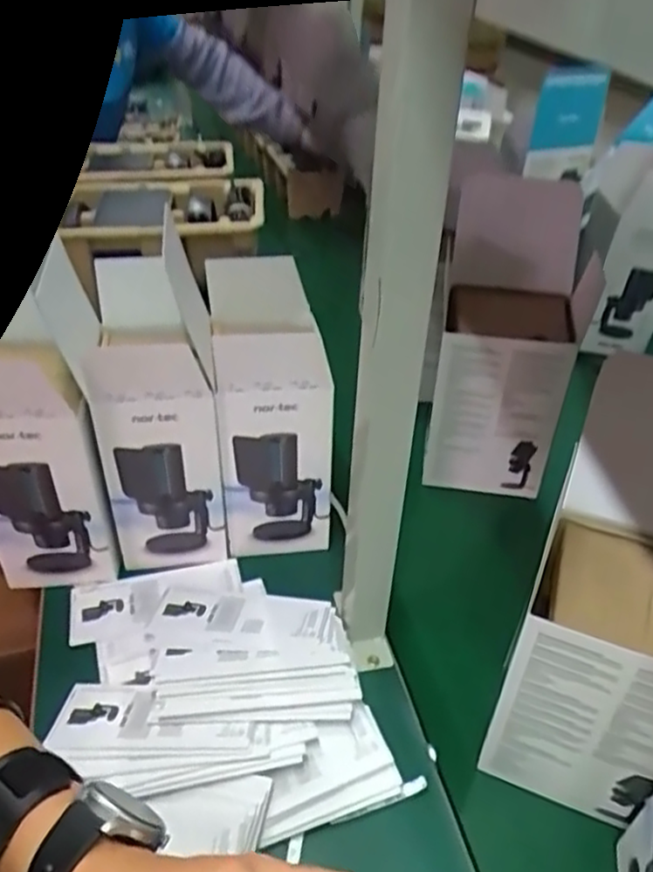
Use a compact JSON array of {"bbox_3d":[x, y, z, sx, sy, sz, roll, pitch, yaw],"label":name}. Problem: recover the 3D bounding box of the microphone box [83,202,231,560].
[{"bbox_3d":[-0.174,-0.019,0.731,0.117,0.293,0.173,-5,38,-6],"label":"microphone box"}]

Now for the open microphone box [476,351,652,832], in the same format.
[{"bbox_3d":[0.261,0.126,0.570,0.160,0.311,0.245,18,41,23],"label":"open microphone box"}]

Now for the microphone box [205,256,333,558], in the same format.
[{"bbox_3d":[-0.062,-0.025,0.754,0.109,0.293,0.153,-5,38,-6],"label":"microphone box"}]

